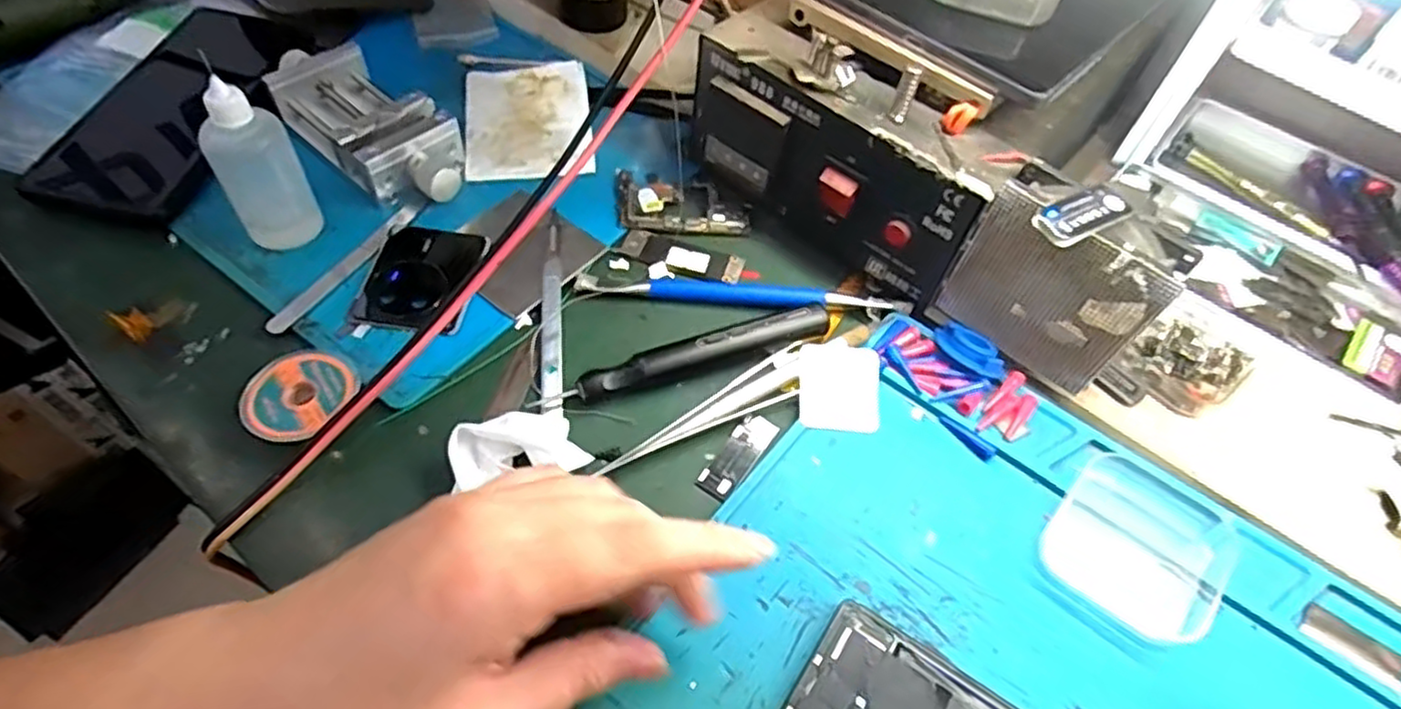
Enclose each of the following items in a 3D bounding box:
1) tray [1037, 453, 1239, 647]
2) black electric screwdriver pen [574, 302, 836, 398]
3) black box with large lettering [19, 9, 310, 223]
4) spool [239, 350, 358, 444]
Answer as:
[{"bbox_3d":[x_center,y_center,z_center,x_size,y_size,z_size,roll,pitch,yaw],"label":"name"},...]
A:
[{"bbox_3d":[0.183,0.077,0.297,0.063,0.011,0.076,37,60,20],"label":"tray"},{"bbox_3d":[0.004,0.000,0.331,0.121,0.013,0.016,-17,58,-16],"label":"black electric screwdriver pen"},{"bbox_3d":[-0.293,-0.144,0.408,0.076,0.017,0.170,9,54,2],"label":"black box with large lettering"},{"bbox_3d":[-0.169,0.018,0.304,0.041,0.012,0.044,2,54,-3],"label":"spool"}]

